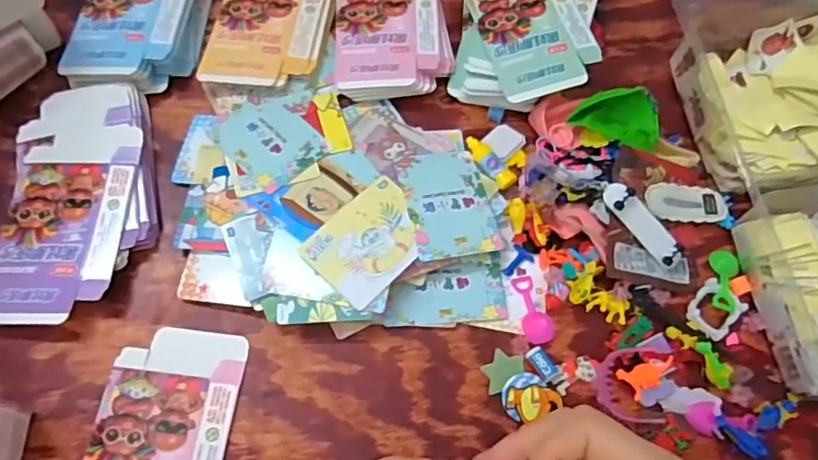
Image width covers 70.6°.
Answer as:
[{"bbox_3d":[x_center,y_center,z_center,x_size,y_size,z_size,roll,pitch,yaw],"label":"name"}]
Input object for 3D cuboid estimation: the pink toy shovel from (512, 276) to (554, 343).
[{"bbox_3d":[0.086,0.055,0.404,0.020,0.007,0.049,-14,70,-8],"label":"pink toy shovel"}]

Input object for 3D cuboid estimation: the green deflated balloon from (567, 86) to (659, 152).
[{"bbox_3d":[0.159,-0.084,0.435,0.062,0.028,0.043,32,70,10],"label":"green deflated balloon"}]

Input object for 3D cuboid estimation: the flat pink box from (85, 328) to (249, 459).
[{"bbox_3d":[-0.158,0.136,0.361,0.083,0.004,0.147,7,67,0],"label":"flat pink box"}]

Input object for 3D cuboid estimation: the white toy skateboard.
[{"bbox_3d":[0.168,-0.005,0.410,0.073,0.013,0.020,45,73,-9],"label":"white toy skateboard"}]

